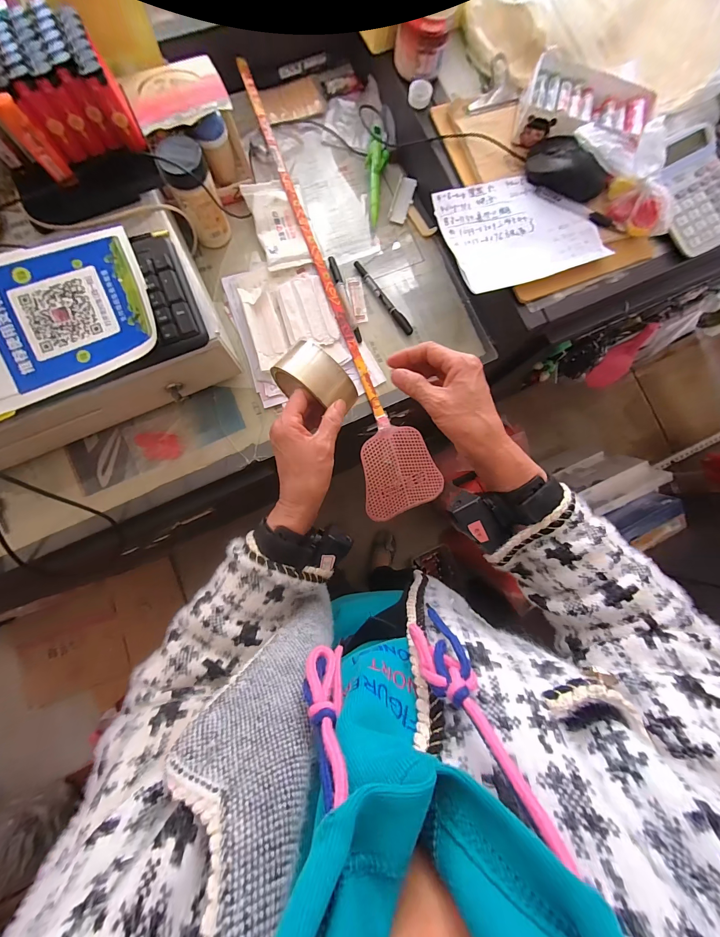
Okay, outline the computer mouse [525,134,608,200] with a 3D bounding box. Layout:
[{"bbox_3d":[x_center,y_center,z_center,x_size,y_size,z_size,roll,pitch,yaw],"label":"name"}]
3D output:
[{"bbox_3d":[0.275,-0.394,0.431,0.108,0.038,0.057,36,82,-4],"label":"computer mouse"}]

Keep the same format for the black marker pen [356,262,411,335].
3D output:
[{"bbox_3d":[0.036,-0.260,0.498,0.013,0.011,0.136,-37,91,-9],"label":"black marker pen"}]

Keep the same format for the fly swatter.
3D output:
[{"bbox_3d":[-0.063,-0.241,0.482,0.124,0.024,0.669,-27,92,-16],"label":"fly swatter"}]

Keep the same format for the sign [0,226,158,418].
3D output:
[{"bbox_3d":[-0.344,-0.141,0.321,0.259,0.032,0.142,-26,89,-9],"label":"sign"}]

